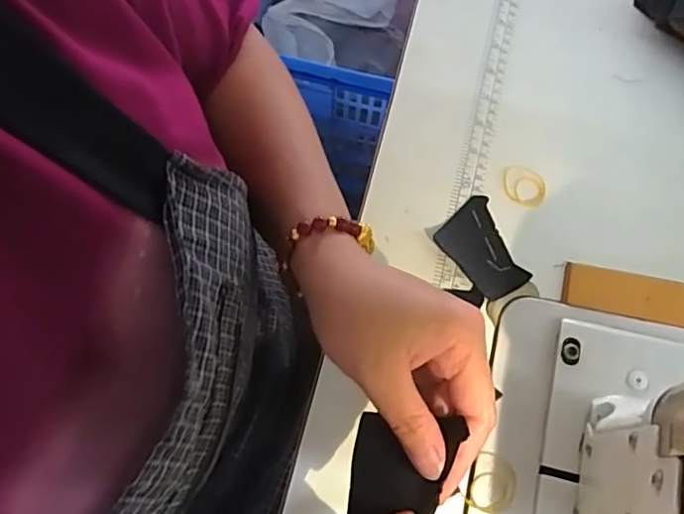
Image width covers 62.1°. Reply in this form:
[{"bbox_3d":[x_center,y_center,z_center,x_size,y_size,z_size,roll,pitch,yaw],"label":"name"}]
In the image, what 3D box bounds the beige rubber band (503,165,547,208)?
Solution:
[{"bbox_3d":[0.136,-0.052,0.427,0.035,0.004,0.029,38,76,15],"label":"beige rubber band"}]

